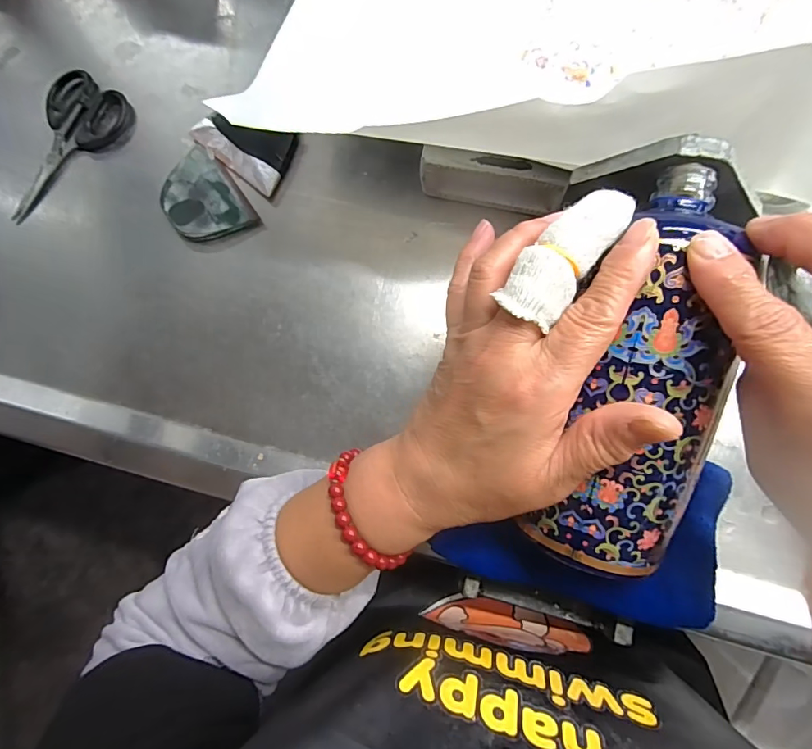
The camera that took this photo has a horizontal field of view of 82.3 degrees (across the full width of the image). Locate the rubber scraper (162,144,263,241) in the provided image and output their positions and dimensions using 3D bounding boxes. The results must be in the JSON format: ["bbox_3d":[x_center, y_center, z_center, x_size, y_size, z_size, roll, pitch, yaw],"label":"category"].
[{"bbox_3d":[-0.161,-0.137,0.367,0.056,0.013,0.080,-38,83,4],"label":"rubber scraper"}]

